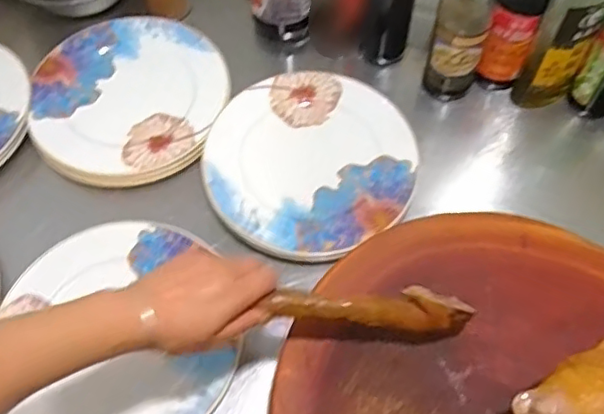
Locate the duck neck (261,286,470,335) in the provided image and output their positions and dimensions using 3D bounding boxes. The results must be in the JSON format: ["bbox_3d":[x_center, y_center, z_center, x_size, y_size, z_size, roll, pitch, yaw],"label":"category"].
[{"bbox_3d":[0.063,0.084,0.510,0.173,0.019,0.040,5,59,-6],"label":"duck neck"}]

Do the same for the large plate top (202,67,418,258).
[{"bbox_3d":[0.012,-0.061,0.717,0.245,0.023,0.243,0,59,1],"label":"large plate top"}]

